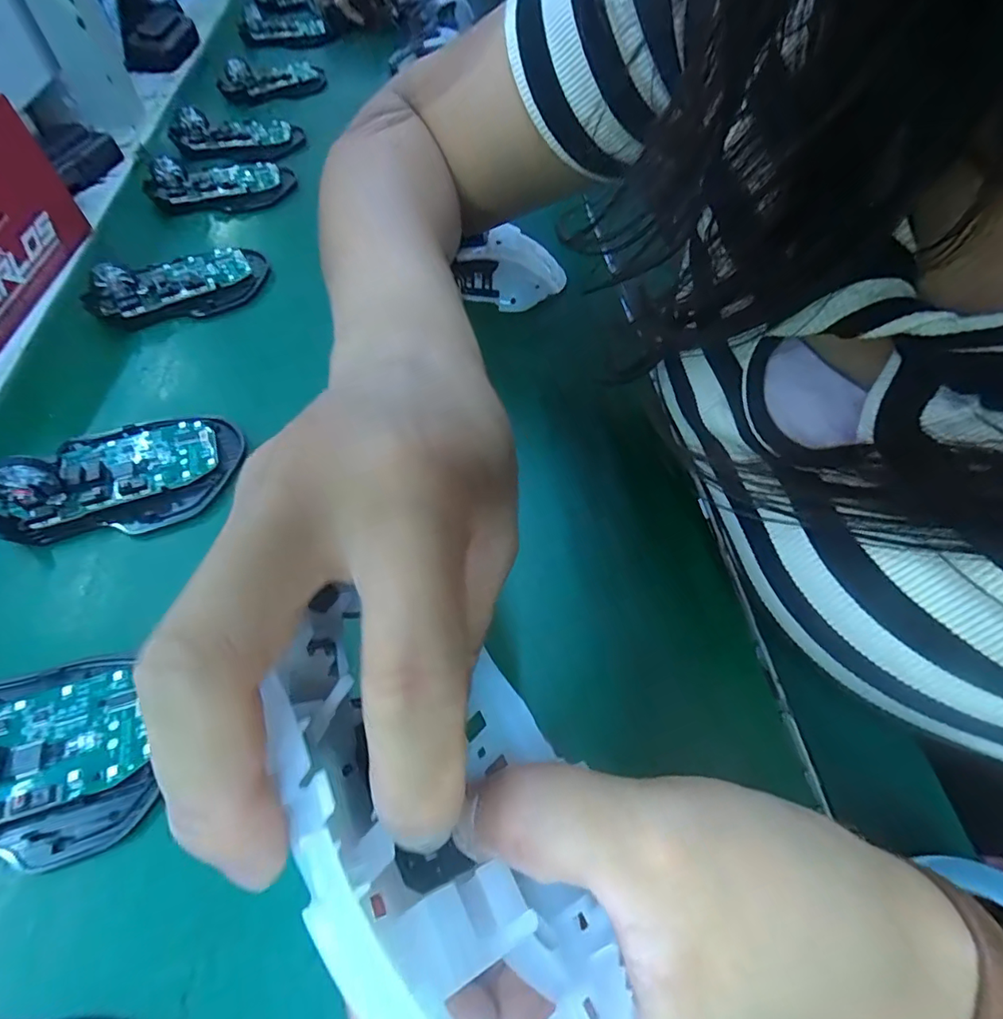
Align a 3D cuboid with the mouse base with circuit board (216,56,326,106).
[{"bbox_3d":[-0.250,-0.475,0.561,0.067,0.036,0.117,40,67,20],"label":"mouse base with circuit board"}]

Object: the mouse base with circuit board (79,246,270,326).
[{"bbox_3d":[-0.228,-0.164,0.357,0.113,0.030,0.065,-18,62,-11],"label":"mouse base with circuit board"}]

